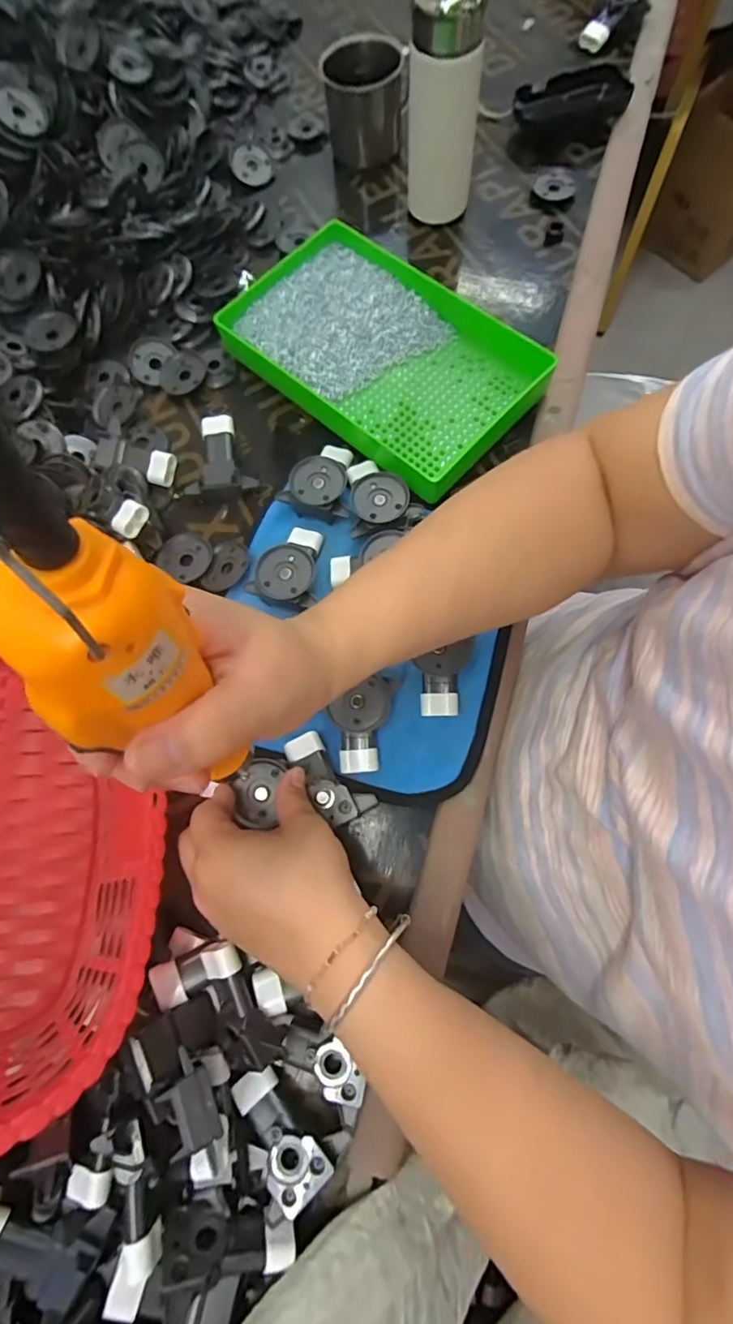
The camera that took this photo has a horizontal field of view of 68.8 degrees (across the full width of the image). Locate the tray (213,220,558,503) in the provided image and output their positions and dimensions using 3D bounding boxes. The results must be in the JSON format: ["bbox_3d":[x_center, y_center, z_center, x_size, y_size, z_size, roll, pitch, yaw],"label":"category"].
[{"bbox_3d":[0.012,-0.257,0.435,0.245,0.029,0.161,40,79,12],"label":"tray"}]

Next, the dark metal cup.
[{"bbox_3d":[-0.003,-0.529,0.506,0.072,0.065,0.069,-1,73,2],"label":"dark metal cup"}]

